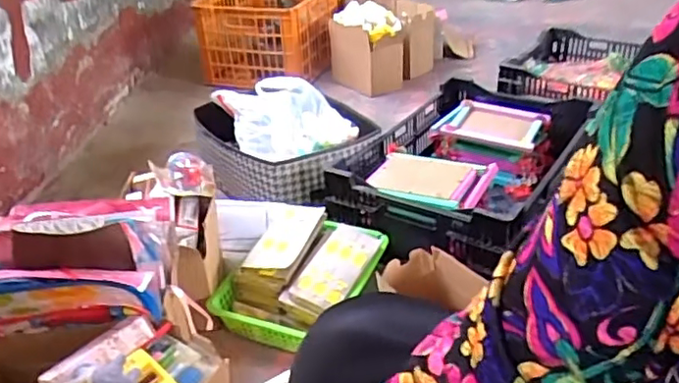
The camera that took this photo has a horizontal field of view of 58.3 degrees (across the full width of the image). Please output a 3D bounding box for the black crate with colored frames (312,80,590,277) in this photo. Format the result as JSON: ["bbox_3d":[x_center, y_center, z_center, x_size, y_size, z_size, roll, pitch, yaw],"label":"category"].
[{"bbox_3d":[0.275,-0.055,1.380,0.411,0.175,0.591,14,34,28],"label":"black crate with colored frames"}]

